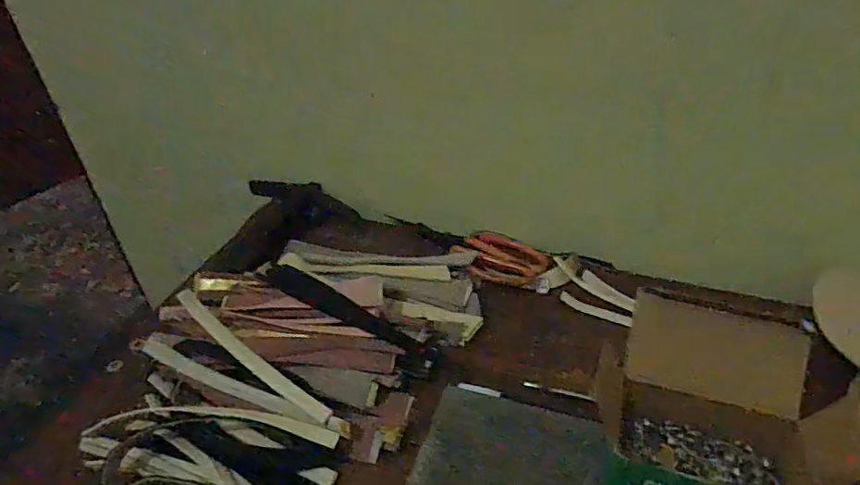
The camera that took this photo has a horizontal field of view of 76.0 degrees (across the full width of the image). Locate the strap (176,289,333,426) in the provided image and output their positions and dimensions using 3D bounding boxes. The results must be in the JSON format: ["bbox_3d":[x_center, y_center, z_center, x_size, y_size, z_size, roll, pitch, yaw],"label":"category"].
[{"bbox_3d":[-0.145,0.094,0.449,0.162,0.016,0.012,37,46,11],"label":"strap"}]

